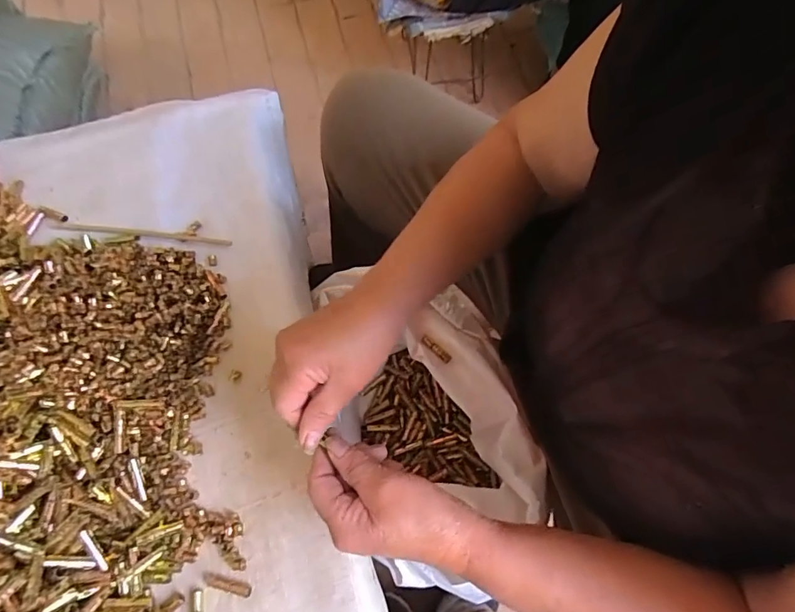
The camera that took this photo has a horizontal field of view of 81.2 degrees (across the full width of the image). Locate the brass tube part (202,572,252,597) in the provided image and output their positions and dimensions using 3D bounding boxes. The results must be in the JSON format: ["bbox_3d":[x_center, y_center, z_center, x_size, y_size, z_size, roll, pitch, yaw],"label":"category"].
[{"bbox_3d":[-0.154,0.250,0.415,0.047,0.005,0.011,12,70,6],"label":"brass tube part"}]

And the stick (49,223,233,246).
[{"bbox_3d":[-0.296,-0.085,0.534,0.216,0.004,0.011,6,69,4],"label":"stick"}]

